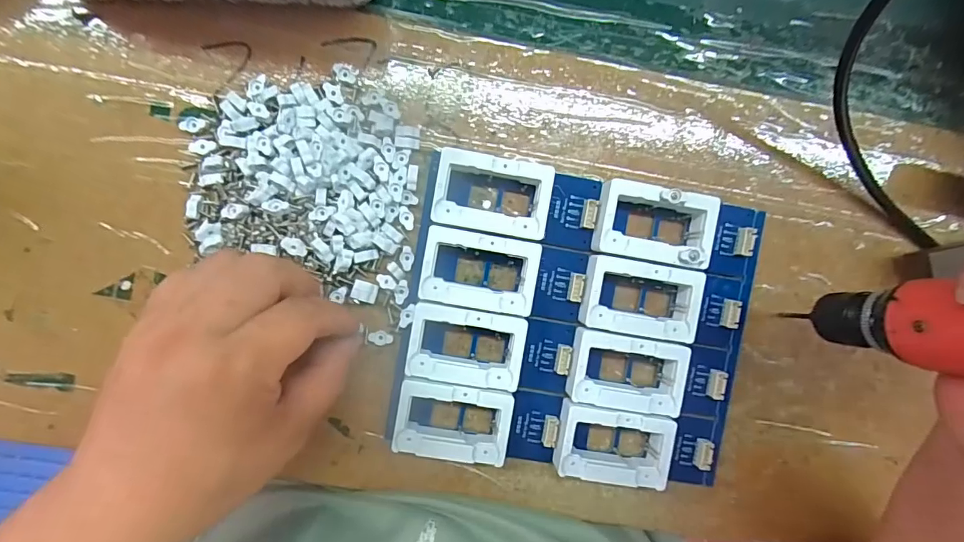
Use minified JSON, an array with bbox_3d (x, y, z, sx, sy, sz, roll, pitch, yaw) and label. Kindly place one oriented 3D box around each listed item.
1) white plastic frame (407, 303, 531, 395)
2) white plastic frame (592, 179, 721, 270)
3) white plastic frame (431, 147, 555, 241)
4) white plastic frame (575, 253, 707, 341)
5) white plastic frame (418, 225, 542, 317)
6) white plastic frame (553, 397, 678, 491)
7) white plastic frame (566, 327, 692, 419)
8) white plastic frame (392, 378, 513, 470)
[{"bbox_3d":[-0.008,0.040,0.257,0.060,0.017,0.040,10,91,-3],"label":"white plastic frame"},{"bbox_3d":[0.093,-0.026,0.258,0.062,0.020,0.039,10,91,-3],"label":"white plastic frame"},{"bbox_3d":[0.006,-0.041,0.255,0.060,0.017,0.040,10,91,-3],"label":"white plastic frame"},{"bbox_3d":[0.086,0.014,0.259,0.063,0.017,0.039,11,91,-4],"label":"white plastic frame"},{"bbox_3d":[-0.001,0.000,0.256,0.061,0.016,0.040,10,91,-3],"label":"white plastic frame"},{"bbox_3d":[0.072,0.095,0.263,0.064,0.018,0.041,11,91,-4],"label":"white plastic frame"},{"bbox_3d":[0.079,0.055,0.261,0.063,0.017,0.041,10,91,-3],"label":"white plastic frame"},{"bbox_3d":[-0.016,0.081,0.259,0.060,0.019,0.040,8,92,-3],"label":"white plastic frame"}]

